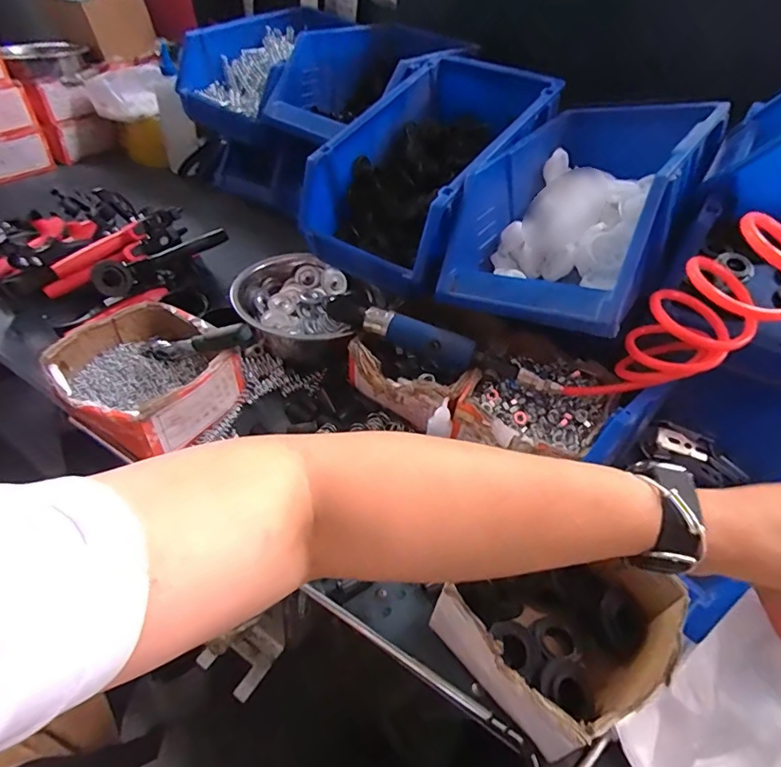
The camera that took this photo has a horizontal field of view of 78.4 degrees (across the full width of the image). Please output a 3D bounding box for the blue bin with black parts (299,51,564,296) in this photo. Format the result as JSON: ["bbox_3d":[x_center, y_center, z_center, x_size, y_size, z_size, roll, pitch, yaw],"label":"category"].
[{"bbox_3d":[0.060,-0.296,0.659,0.209,0.191,0.330,29,48,21],"label":"blue bin with black parts"}]

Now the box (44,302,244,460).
[{"bbox_3d":[-0.260,-0.012,0.512,0.157,0.062,0.159,23,46,16],"label":"box"}]

